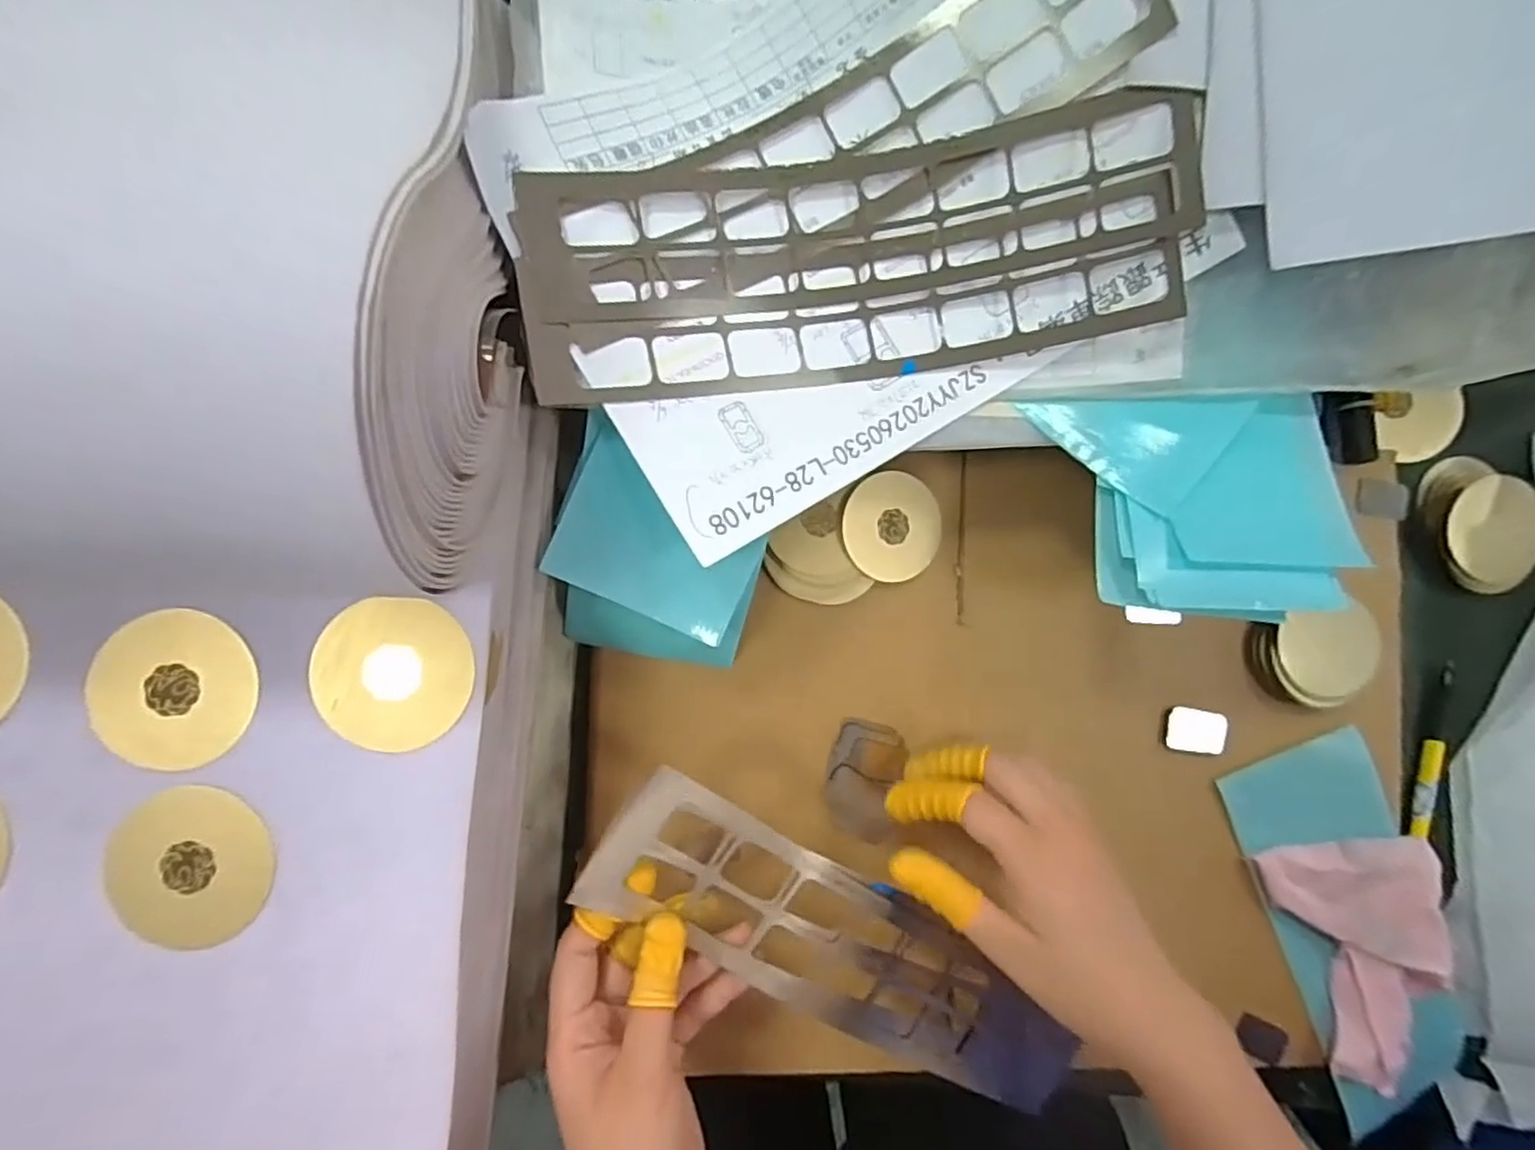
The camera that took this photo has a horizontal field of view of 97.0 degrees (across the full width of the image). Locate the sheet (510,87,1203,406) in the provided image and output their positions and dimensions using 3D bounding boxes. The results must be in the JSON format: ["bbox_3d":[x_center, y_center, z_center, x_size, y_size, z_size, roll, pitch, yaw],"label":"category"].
[{"bbox_3d":[0.044,-0.149,0.300,0.298,0.033,0.107,-11,89,-5],"label":"sheet"}]

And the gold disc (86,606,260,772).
[{"bbox_3d":[-0.226,0.043,0.259,0.056,0.008,0.055,0,88,-5],"label":"gold disc"}]

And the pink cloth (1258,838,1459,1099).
[{"bbox_3d":[0.331,0.218,0.382,0.088,0.014,0.129,-5,89,8],"label":"pink cloth"}]

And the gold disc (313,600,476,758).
[{"bbox_3d":[-0.146,0.039,0.264,0.058,0.004,0.058,0,92,-4],"label":"gold disc"}]

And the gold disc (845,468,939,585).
[{"bbox_3d":[0.071,-0.027,0.380,0.058,0.004,0.059,1,93,-18],"label":"gold disc"}]

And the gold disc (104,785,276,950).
[{"bbox_3d":[-0.219,0.111,0.257,0.056,0.004,0.055,0,88,-5],"label":"gold disc"}]

